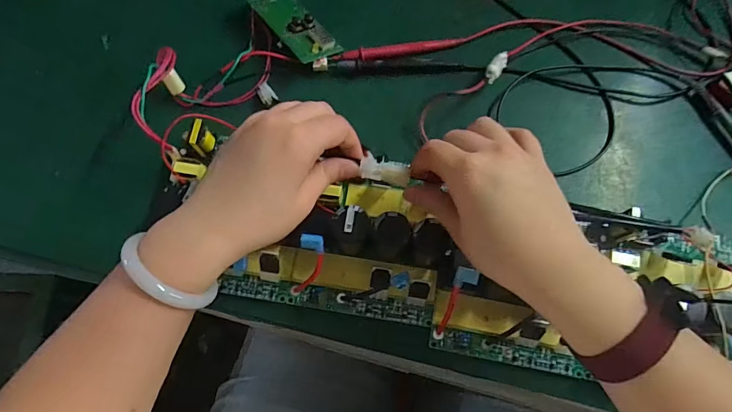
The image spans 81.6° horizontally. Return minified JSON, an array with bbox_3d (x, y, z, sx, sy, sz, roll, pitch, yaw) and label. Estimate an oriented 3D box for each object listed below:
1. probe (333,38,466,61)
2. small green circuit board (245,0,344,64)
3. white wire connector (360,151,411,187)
[{"bbox_3d":[0.034,-0.155,0.421,0.129,0.008,0.016,-12,72,-5],"label":"probe"},{"bbox_3d":[-0.073,-0.183,0.417,0.044,0.018,0.103,-39,76,-13],"label":"small green circuit board"},{"bbox_3d":[0.015,-0.026,0.316,0.035,0.008,0.017,13,71,-4],"label":"white wire connector"}]

